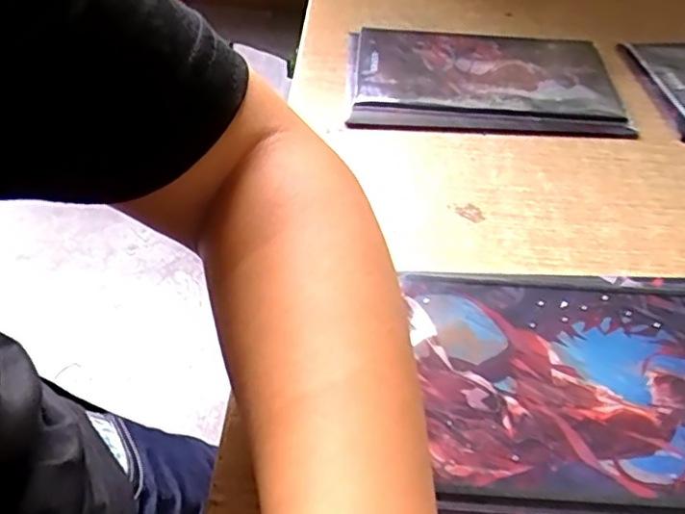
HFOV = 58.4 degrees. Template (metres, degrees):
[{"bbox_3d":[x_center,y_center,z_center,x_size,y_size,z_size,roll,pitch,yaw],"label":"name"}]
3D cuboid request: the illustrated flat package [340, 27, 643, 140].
[{"bbox_3d":[0.097,-0.123,0.420,0.178,0.009,0.133,3,46,0],"label":"illustrated flat package"}]

